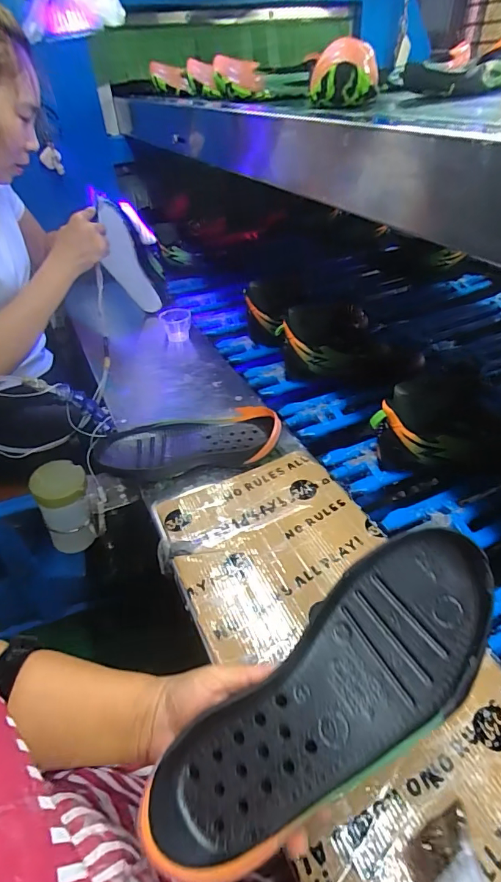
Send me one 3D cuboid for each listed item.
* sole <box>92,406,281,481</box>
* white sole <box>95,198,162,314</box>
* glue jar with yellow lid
[{"bbox_3d":[-0.089,0.003,0.638,0.256,0.049,0.099,-9,40,-8],"label":"sole"},{"bbox_3d":[-0.271,-0.382,0.933,0.089,0.269,0.037,9,62,12],"label":"white sole"},{"bbox_3d":[-0.275,0.101,0.667,0.072,0.126,0.070,-2,40,1],"label":"glue jar with yellow lid"}]

